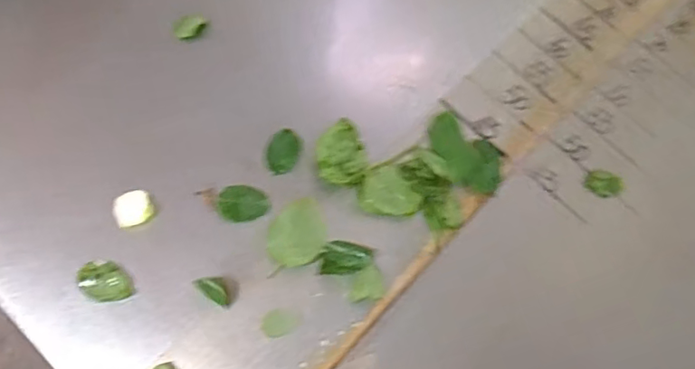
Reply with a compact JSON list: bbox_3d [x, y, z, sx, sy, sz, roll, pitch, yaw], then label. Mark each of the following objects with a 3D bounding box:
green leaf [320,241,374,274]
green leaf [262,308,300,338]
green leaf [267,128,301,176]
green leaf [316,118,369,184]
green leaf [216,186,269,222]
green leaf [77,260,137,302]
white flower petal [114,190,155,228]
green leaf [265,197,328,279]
[{"bbox_3d":[0.000,0.069,0.553,0.049,0.007,0.032,1,70,-10],"label":"green leaf"},{"bbox_3d":[-0.062,0.128,0.535,0.033,0.005,0.024,-12,72,-14],"label":"green leaf"},{"bbox_3d":[-0.067,-0.034,0.596,0.032,0.004,0.050,31,68,-16],"label":"green leaf"},{"bbox_3d":[-0.006,-0.033,0.595,0.050,0.012,0.067,-3,71,-11],"label":"green leaf"},{"bbox_3d":[-0.102,0.019,0.567,0.048,0.010,0.037,6,69,-8],"label":"green leaf"},{"bbox_3d":[-0.217,0.087,0.518,0.050,0.010,0.033,32,68,3],"label":"green leaf"},{"bbox_3d":[-0.201,0.022,0.543,0.034,0.009,0.032,3,69,-9],"label":"white flower petal"},{"bbox_3d":[-0.050,0.047,0.553,0.059,0.012,0.060,-15,73,-15],"label":"green leaf"}]

